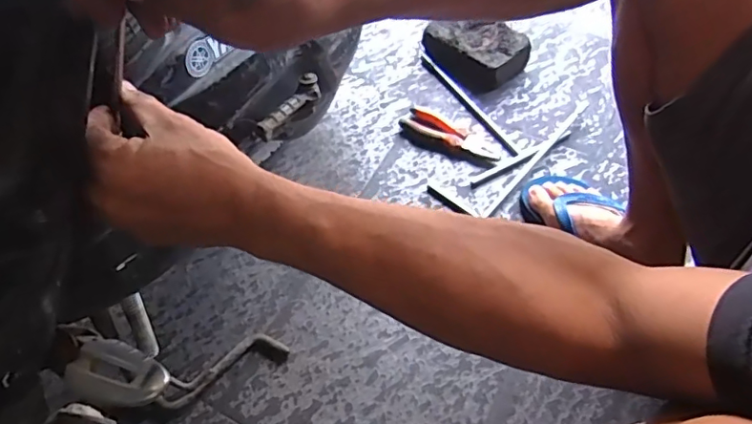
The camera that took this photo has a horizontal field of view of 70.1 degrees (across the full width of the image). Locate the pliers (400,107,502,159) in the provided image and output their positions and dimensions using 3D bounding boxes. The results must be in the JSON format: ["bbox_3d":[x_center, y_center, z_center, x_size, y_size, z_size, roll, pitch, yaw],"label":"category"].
[{"bbox_3d":[0.122,-0.126,0.876,0.169,0.020,0.046,34,62,24],"label":"pliers"}]

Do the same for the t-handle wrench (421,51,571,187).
[{"bbox_3d":[0.162,-0.185,0.918,0.181,0.020,0.293,-26,57,-15],"label":"t-handle wrench"}]

